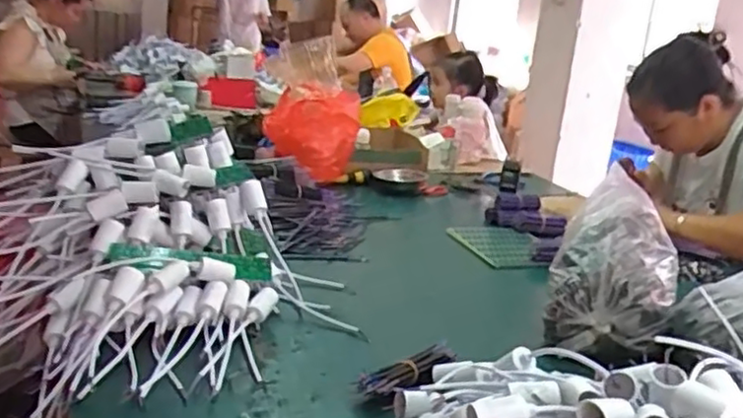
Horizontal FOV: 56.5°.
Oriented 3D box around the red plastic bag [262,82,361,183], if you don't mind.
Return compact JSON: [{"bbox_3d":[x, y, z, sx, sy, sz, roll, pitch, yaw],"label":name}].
[{"bbox_3d":[-0.138,-0.190,1.704,0.230,0.198,0.182,16,18,30],"label":"red plastic bag"}]

